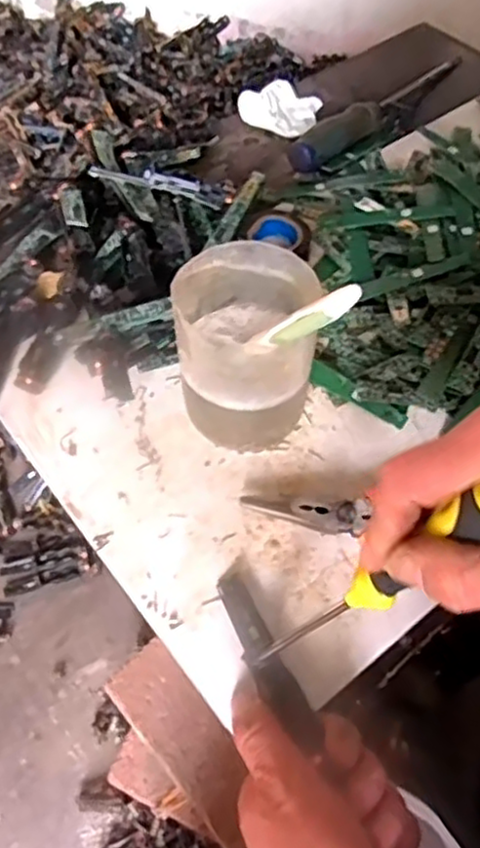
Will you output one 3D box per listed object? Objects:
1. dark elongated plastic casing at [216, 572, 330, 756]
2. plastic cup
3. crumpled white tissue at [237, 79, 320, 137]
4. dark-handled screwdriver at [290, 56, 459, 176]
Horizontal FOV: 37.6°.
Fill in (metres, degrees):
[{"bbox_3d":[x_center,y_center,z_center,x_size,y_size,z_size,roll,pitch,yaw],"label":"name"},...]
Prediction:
[{"bbox_3d":[0.011,0.114,0.348,0.018,0.010,0.087,-22,54,-16],"label":"dark elongated plastic casing"},{"bbox_3d":[0.002,-0.042,0.389,0.073,0.088,0.074,1,55,-1],"label":"plastic cup"},{"bbox_3d":[0.035,-0.282,0.622,0.064,0.025,0.056,21,57,13],"label":"crumpled white tissue"},{"bbox_3d":[0.125,-0.277,0.619,0.030,0.029,0.228,39,63,23],"label":"dark-handled screwdriver"}]

